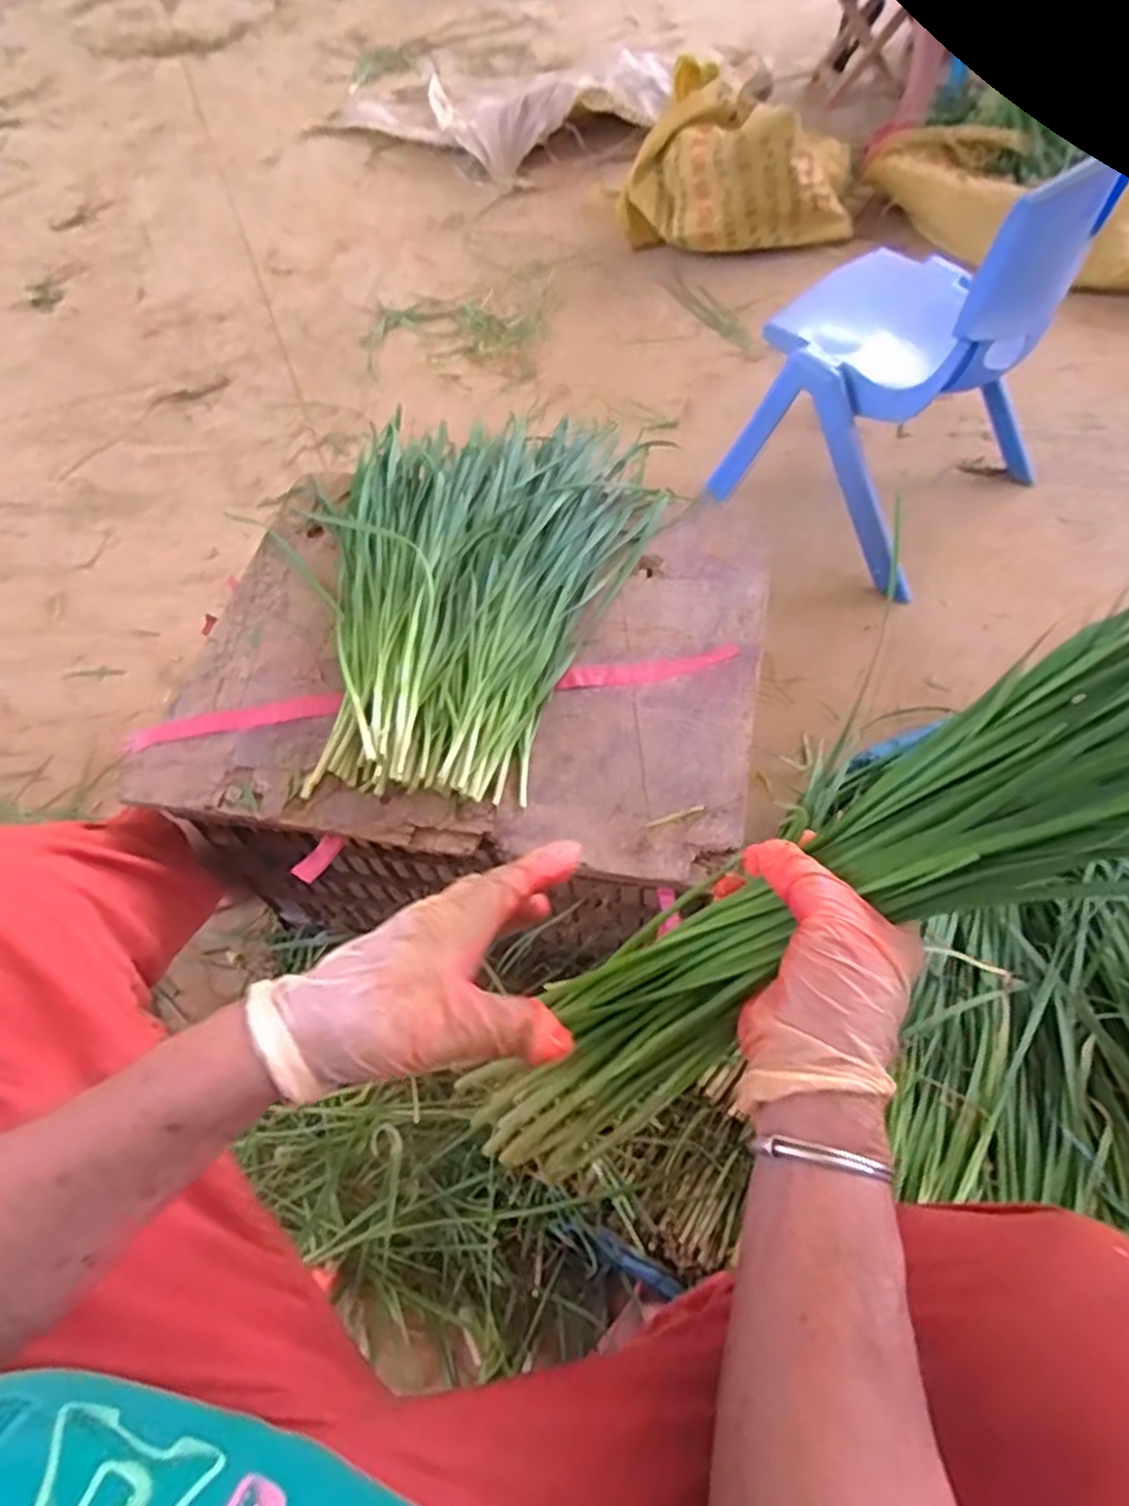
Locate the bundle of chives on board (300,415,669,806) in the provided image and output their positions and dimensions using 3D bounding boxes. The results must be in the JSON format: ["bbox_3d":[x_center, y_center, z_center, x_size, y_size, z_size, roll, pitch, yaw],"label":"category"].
[{"bbox_3d":[-0.073,-0.164,0.693,0.297,0.046,0.448,3,59,4],"label":"bundle of chives on board"}]

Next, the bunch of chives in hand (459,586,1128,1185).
[{"bbox_3d":[0.172,0.059,0.381,0.509,0.054,0.120,-35,61,9],"label":"bunch of chives in hand"}]

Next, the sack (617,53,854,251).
[{"bbox_3d":[0.337,-1.113,1.501,0.443,0.233,0.239,10,59,8],"label":"sack"}]

